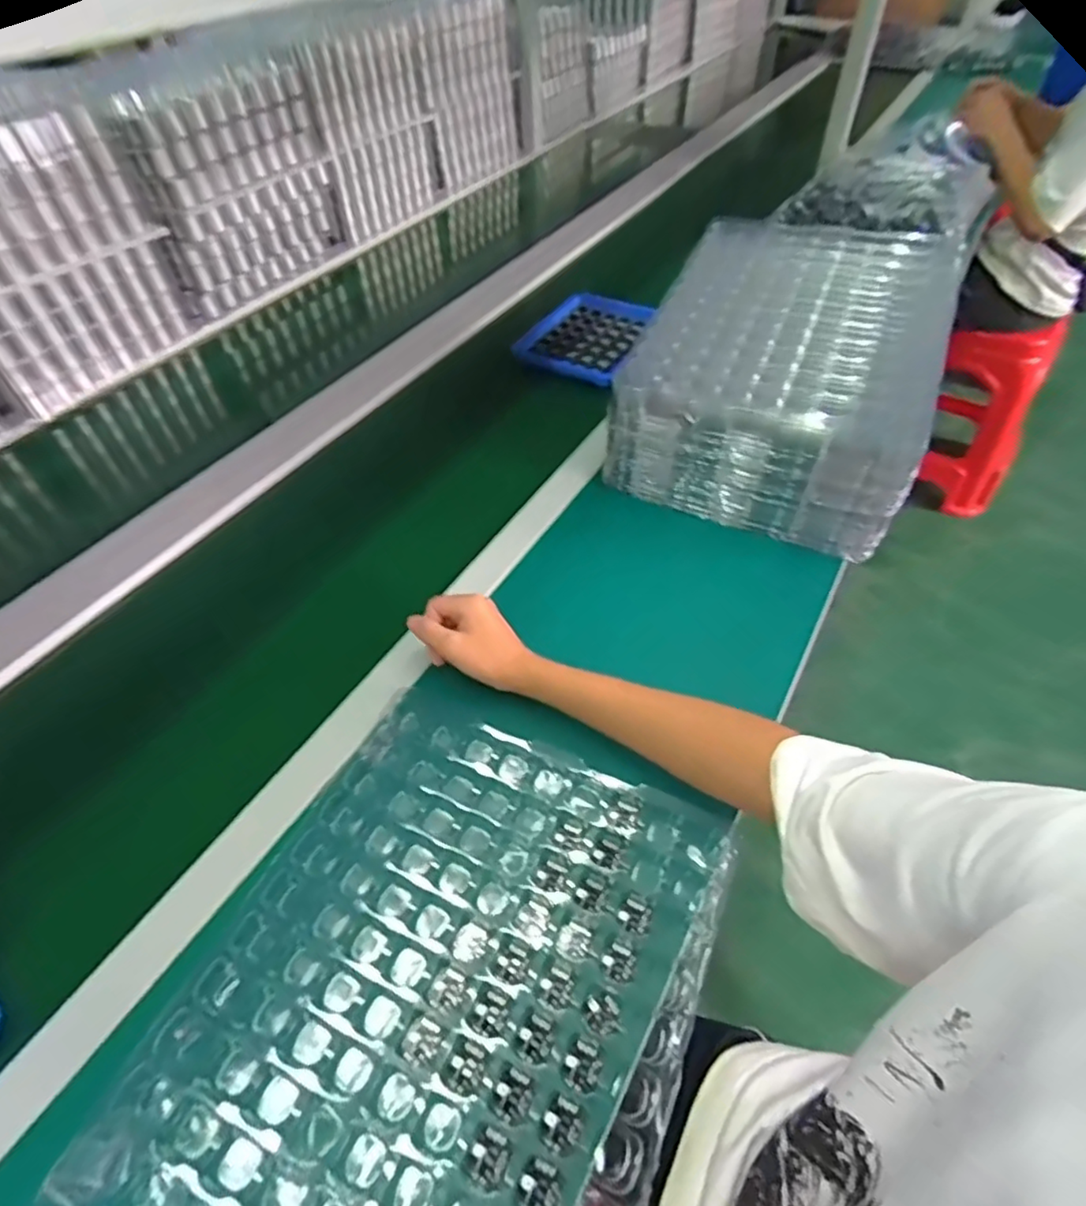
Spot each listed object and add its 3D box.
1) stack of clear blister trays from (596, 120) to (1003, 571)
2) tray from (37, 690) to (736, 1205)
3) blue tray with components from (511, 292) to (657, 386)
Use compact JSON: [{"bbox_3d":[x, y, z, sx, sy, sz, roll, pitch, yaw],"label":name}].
[{"bbox_3d":[0.284,-0.283,0.745,0.303,0.171,0.386,18,53,15],"label":"stack of clear blister trays"},{"bbox_3d":[-0.062,0.255,0.411,0.300,0.033,0.359,21,53,17],"label":"tray"},{"bbox_3d":[0.075,-0.412,0.963,0.176,0.015,0.226,26,57,22],"label":"blue tray with components"}]

